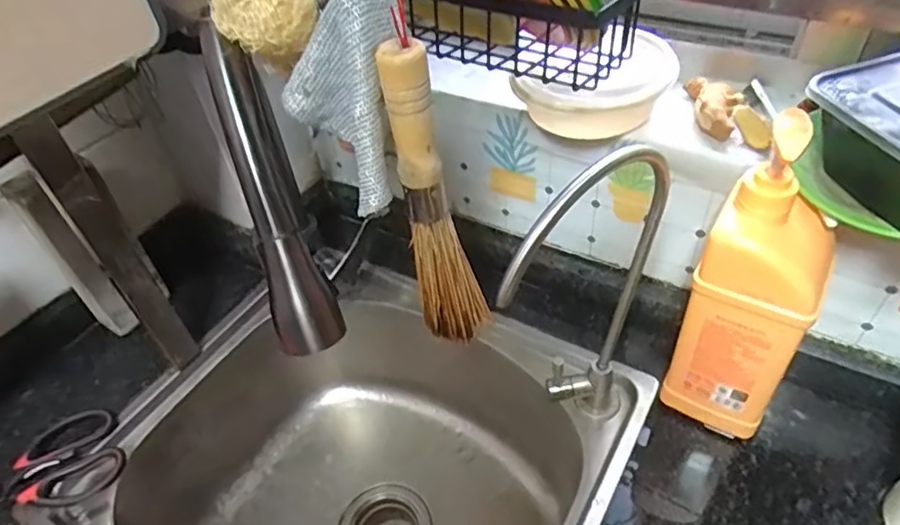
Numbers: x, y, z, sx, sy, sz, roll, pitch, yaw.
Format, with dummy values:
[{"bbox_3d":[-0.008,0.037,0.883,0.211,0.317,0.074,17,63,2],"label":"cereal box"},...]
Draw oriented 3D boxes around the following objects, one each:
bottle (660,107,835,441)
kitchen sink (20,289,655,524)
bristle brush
[{"bbox_3d":[0.235,0.029,0.461,0.079,0.290,0.064,22,50,28],"label":"bottle"},{"bbox_3d":[-0.081,0.257,0.616,0.438,0.250,0.383,22,51,25],"label":"kitchen sink"},{"bbox_3d":[-0.007,-0.035,0.424,0.048,0.242,0.029,6,46,12],"label":"bristle brush"}]

